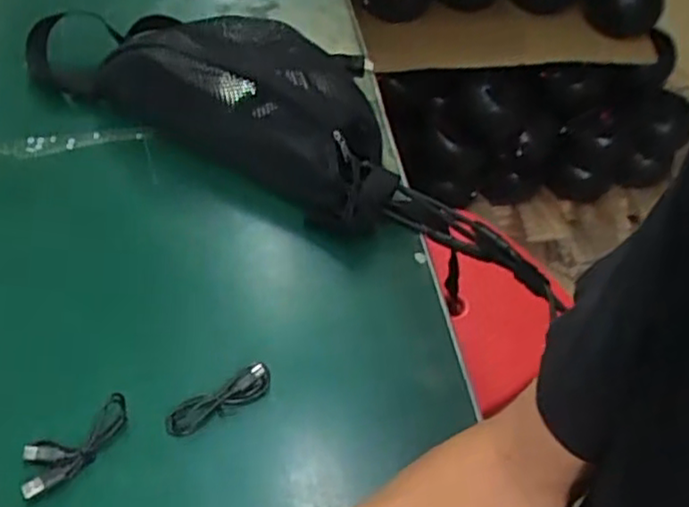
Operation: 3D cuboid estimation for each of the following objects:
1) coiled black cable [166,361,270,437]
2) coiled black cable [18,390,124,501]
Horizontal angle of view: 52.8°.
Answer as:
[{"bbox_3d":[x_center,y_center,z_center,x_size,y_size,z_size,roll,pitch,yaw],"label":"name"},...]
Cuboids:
[{"bbox_3d":[-0.089,0.103,0.491,0.077,0.016,0.022,-24,57,-21],"label":"coiled black cable"},{"bbox_3d":[-0.181,0.128,0.467,0.080,0.014,0.034,-29,60,-24],"label":"coiled black cable"}]

